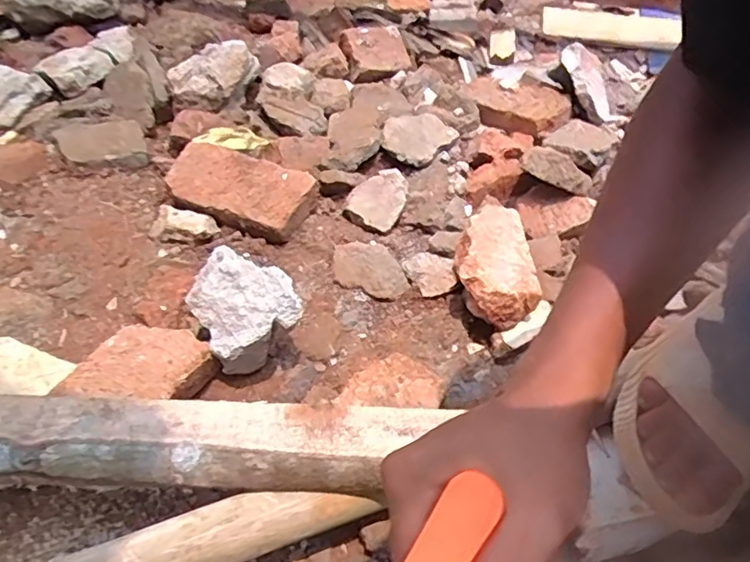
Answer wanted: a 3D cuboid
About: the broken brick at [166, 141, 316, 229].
[{"bbox_3d":[-0.159,-0.113,0.685,0.160,0.036,0.080,20,48,12],"label":"broken brick"}]

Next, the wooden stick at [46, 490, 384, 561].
[{"bbox_3d":[-0.118,0.183,0.419,0.228,0.021,0.040,-14,50,-18],"label":"wooden stick"}]

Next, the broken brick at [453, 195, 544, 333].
[{"bbox_3d":[0.124,-0.025,0.628,0.077,0.049,0.158,3,47,-3],"label":"broken brick"}]

